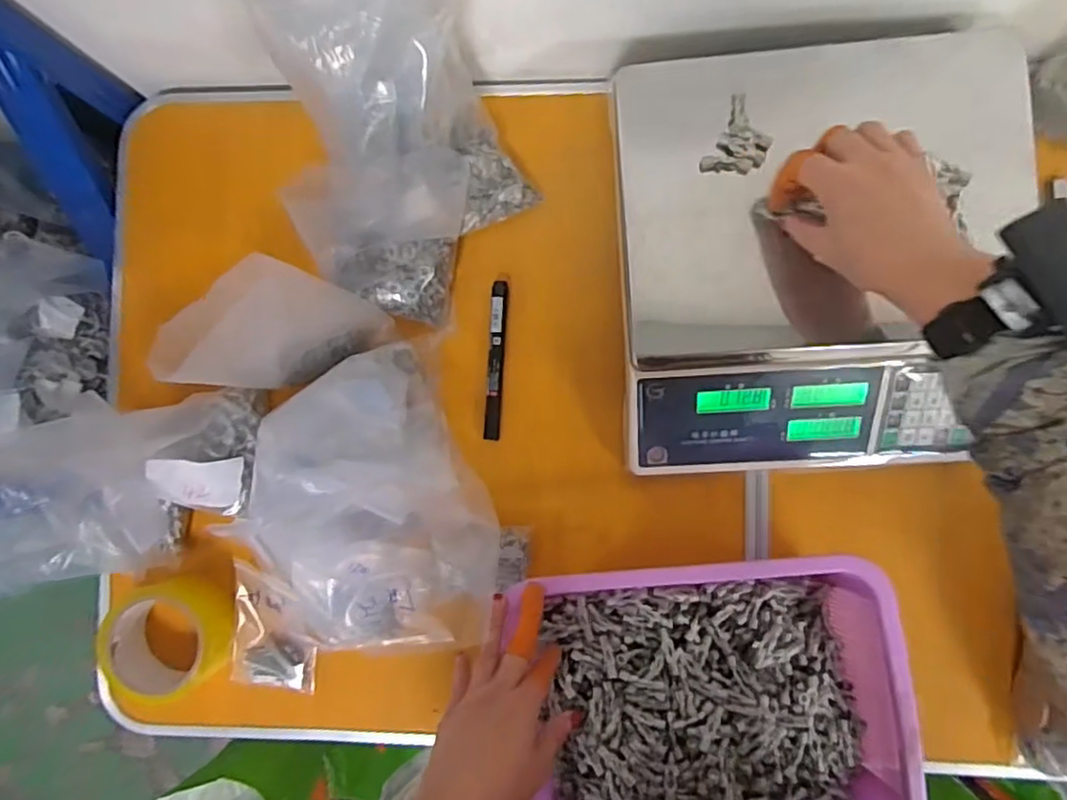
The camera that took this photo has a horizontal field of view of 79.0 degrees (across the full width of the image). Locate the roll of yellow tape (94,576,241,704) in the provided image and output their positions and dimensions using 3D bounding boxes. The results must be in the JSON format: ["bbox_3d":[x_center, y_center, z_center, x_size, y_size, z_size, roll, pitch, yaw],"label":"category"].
[{"bbox_3d":[-0.315,0.204,0.563,0.121,0.055,0.103,-19,86,4],"label":"roll of yellow tape"}]

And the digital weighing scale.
[{"bbox_3d":[0.212,-0.097,0.512,0.278,0.115,0.302,-2,87,5],"label":"digital weighing scale"}]

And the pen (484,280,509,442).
[{"bbox_3d":[-0.034,-0.035,0.577,0.014,0.017,0.140,4,88,6],"label":"pen"}]

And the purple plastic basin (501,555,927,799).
[{"bbox_3d":[0.138,0.242,0.513,0.283,0.059,0.209,-7,87,5],"label":"purple plastic basin"}]

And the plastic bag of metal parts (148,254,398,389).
[{"bbox_3d":[-0.202,-0.051,0.501,0.134,0.188,0.050,-23,86,4],"label":"plastic bag of metal parts"}]

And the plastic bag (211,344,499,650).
[{"bbox_3d":[-0.134,0.087,0.532,0.195,0.116,0.256,0,88,5],"label":"plastic bag"}]

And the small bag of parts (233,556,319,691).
[{"bbox_3d":[-0.228,0.202,0.567,0.073,0.014,0.110,3,98,2],"label":"small bag of parts"}]

